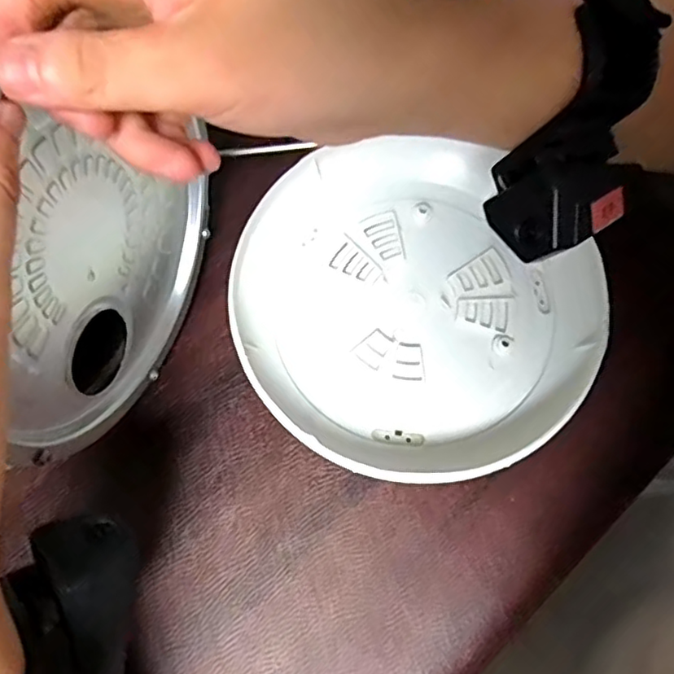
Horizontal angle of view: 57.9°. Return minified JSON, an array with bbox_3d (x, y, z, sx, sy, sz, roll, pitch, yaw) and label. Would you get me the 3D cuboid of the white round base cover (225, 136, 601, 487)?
[{"bbox_3d":[0.038,-0.023,0.347,0.186,0.037,0.205,-35,75,-8],"label":"white round base cover"}]

